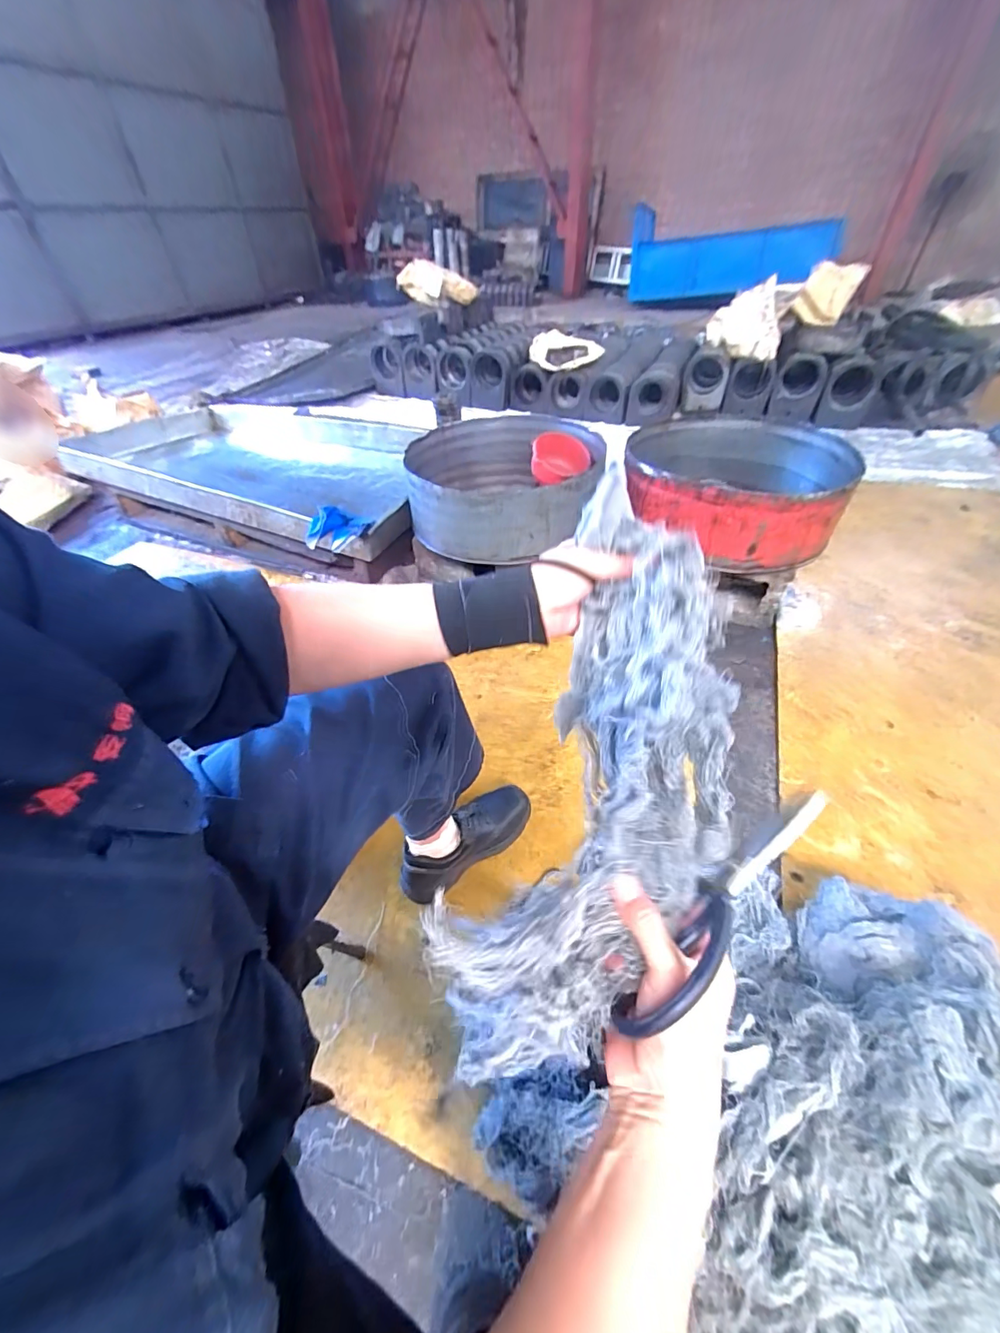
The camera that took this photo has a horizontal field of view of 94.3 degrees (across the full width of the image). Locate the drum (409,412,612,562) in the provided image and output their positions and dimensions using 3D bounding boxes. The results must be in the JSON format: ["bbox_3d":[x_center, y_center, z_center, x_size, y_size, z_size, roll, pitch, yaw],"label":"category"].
[{"bbox_3d":[0.014,-0.533,1.351,0.540,0.196,0.582,-6,44,-5],"label":"drum"}]

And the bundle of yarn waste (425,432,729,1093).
[{"bbox_3d":[0.078,0.074,0.325,0.155,0.080,0.403,16,79,15],"label":"bundle of yarn waste"}]

